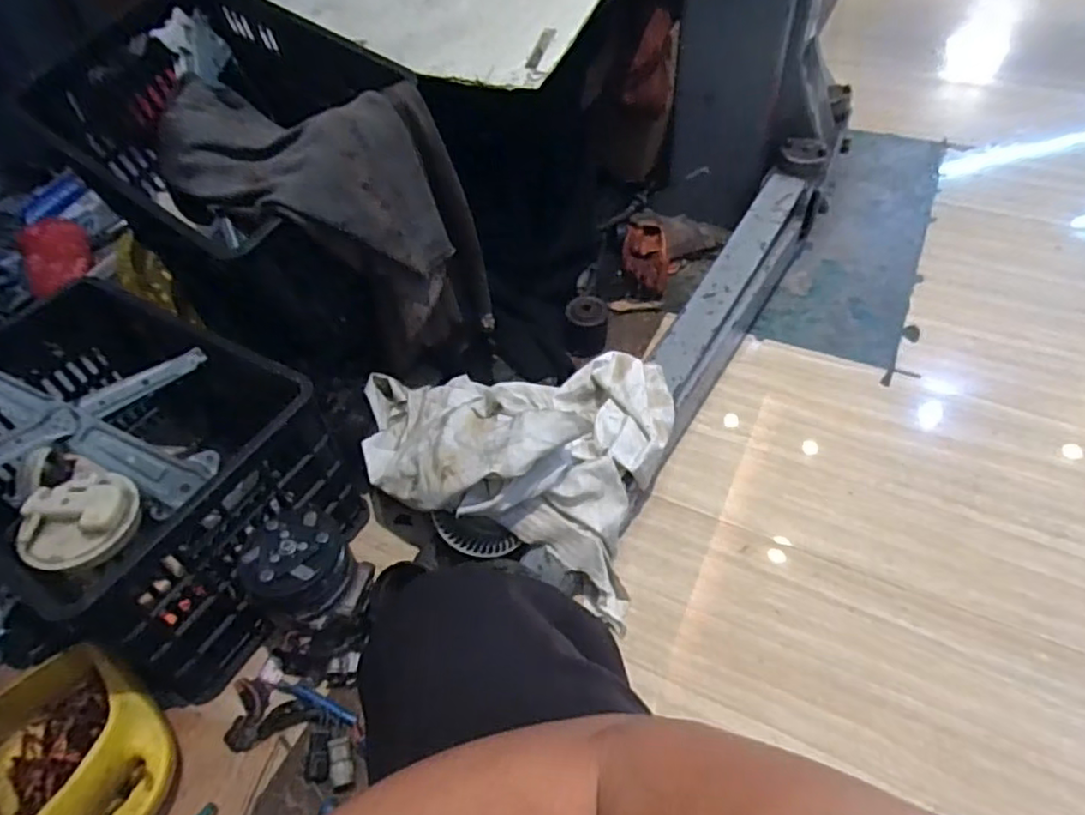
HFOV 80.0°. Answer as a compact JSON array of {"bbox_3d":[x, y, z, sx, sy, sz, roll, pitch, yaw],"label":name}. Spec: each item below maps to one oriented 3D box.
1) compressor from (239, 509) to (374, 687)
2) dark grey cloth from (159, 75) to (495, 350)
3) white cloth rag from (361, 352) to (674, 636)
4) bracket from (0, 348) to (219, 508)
[{"bbox_3d":[-0.272,0.228,0.771,0.126,0.178,0.137,14,52,15],"label":"compressor"},{"bbox_3d":[-0.329,-0.286,0.962,0.396,0.342,0.268,27,56,24],"label":"dark grey cloth"},{"bbox_3d":[-0.036,0.028,0.912,0.422,0.232,0.323,19,53,19],"label":"white cloth rag"},{"bbox_3d":[-0.555,0.032,0.786,0.282,0.207,0.045,-2,5,-35],"label":"bracket"}]

